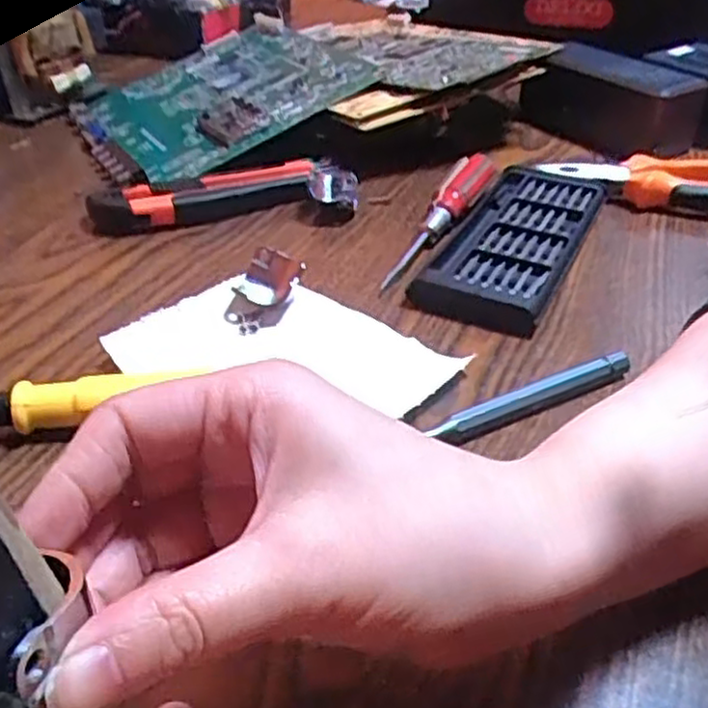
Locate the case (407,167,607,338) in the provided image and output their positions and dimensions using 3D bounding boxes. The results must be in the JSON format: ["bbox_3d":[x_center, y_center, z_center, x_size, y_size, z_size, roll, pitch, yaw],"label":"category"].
[{"bbox_3d":[0.091,-0.066,0.417,0.065,0.020,0.156,17,39,22],"label":"case"}]

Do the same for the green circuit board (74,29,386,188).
[{"bbox_3d":[-0.113,-0.201,0.586,0.214,0.015,0.204,-30,46,-8],"label":"green circuit board"}]

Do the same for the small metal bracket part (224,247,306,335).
[{"bbox_3d":[-0.044,-0.032,0.367,0.030,0.022,0.048,8,37,11],"label":"small metal bracket part"}]

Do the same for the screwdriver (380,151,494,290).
[{"bbox_3d":[0.052,-0.084,0.439,0.020,0.014,0.144,20,53,25],"label":"screwdriver"}]

